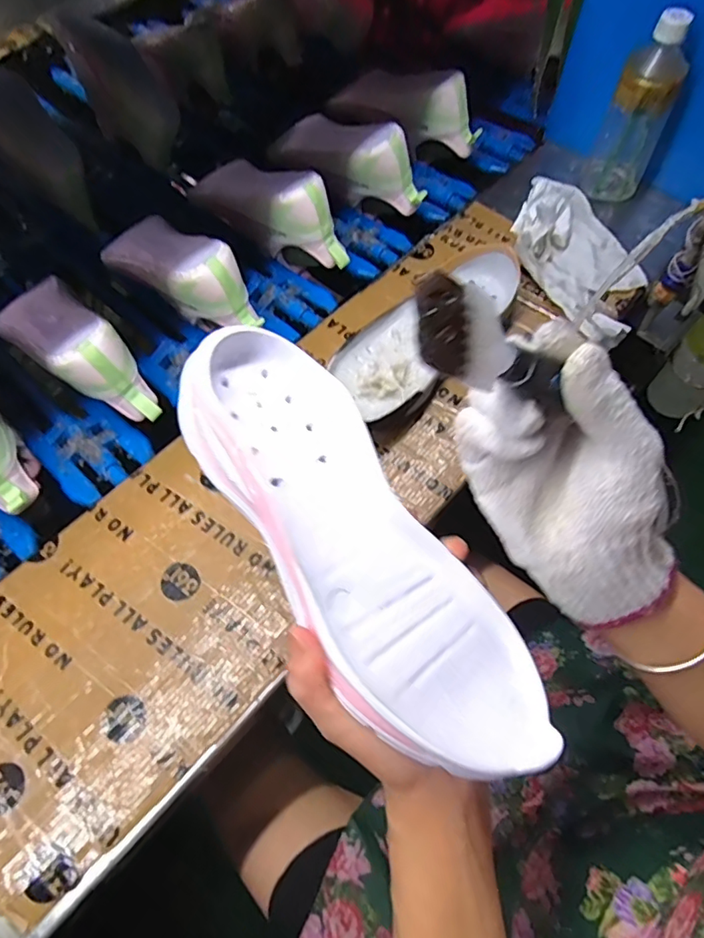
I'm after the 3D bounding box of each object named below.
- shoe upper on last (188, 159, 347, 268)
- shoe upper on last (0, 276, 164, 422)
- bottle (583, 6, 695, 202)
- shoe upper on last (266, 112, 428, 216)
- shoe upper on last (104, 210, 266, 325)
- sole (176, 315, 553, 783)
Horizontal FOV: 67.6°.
[{"bbox_3d":[-0.111,-0.315,0.639,0.082,0.101,0.238,-40,67,-19],"label":"shoe upper on last"},{"bbox_3d":[-0.281,-0.126,0.528,0.214,0.091,0.081,38,68,20],"label":"shoe upper on last"},{"bbox_3d":[0.299,-0.375,0.553,0.068,0.161,0.052,34,67,18],"label":"bottle"},{"bbox_3d":[-0.012,-0.402,0.681,0.231,0.102,0.076,41,69,21],"label":"shoe upper on last"},{"bbox_3d":[-0.196,-0.226,0.573,0.223,0.068,0.082,41,69,21],"label":"shoe upper on last"},{"bbox_3d":[-0.003,0.040,0.286,0.094,0.044,0.269,-30,79,-36],"label":"sole"}]

